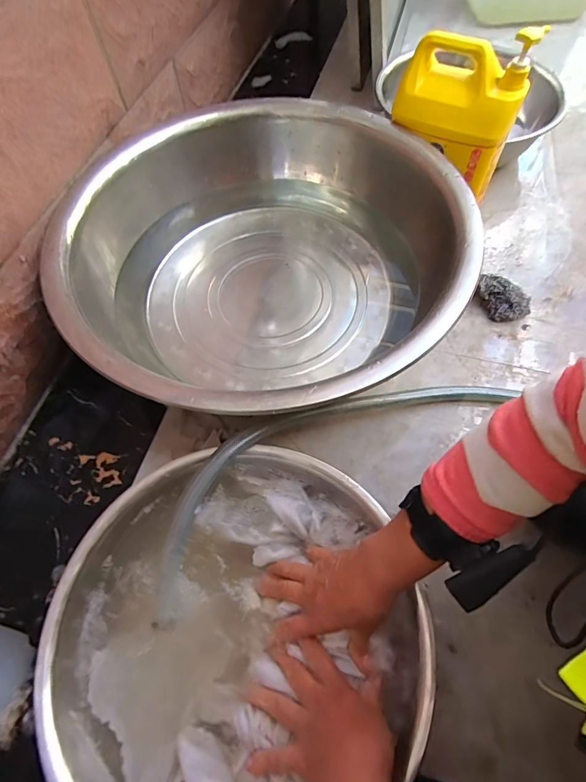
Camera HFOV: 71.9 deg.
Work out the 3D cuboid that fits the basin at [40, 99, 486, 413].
[{"bbox_3d":[-0.033,-0.221,0.656,0.574,0.201,0.630,0,65,0],"label":"basin"}]

